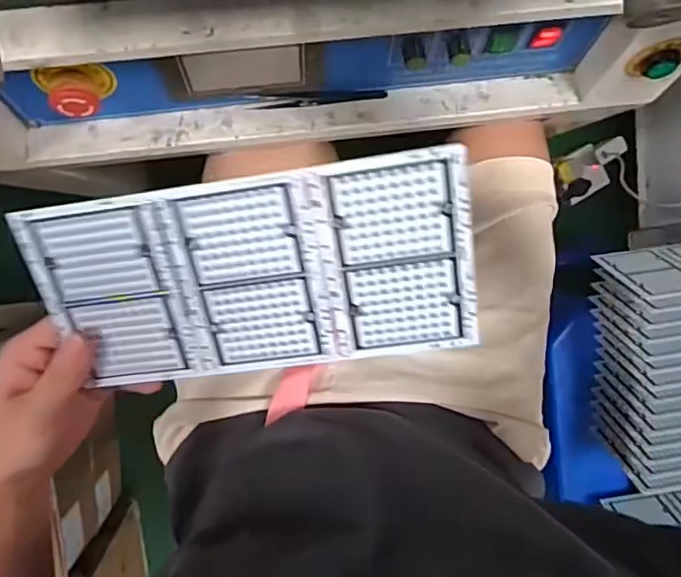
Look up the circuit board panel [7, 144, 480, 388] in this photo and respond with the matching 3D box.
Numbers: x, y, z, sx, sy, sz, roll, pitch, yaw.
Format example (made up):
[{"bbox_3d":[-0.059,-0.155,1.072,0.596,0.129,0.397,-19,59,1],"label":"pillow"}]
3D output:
[{"bbox_3d":[-0.048,-0.005,0.324,0.237,0.004,0.114,-7,116,7],"label":"circuit board panel"}]

